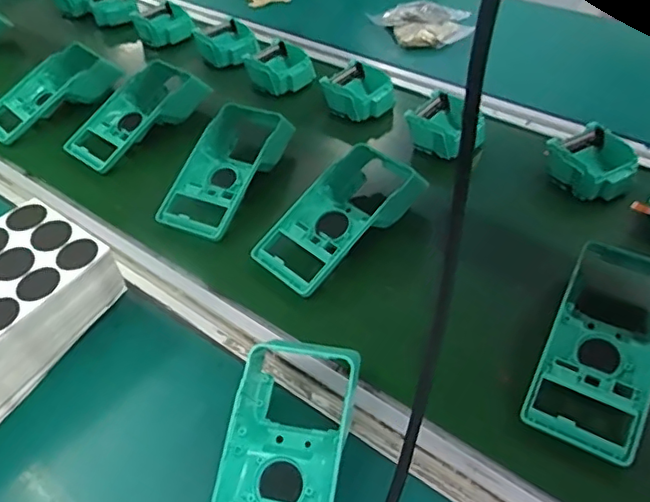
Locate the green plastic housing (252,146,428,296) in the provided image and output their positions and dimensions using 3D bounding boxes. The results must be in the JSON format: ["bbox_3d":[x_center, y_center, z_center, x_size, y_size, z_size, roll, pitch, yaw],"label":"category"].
[{"bbox_3d":[0.016,-0.034,0.572,0.085,0.058,0.177,35,58,30],"label":"green plastic housing"}]

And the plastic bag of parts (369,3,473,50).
[{"bbox_3d":[0.150,-0.345,0.864,0.150,0.030,0.118,-2,48,2],"label":"plastic bag of parts"}]

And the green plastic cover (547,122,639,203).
[{"bbox_3d":[0.291,-0.094,0.612,0.081,0.038,0.082,-30,53,-22],"label":"green plastic cover"}]

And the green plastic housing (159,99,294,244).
[{"bbox_3d":[-0.110,-0.091,0.635,0.090,0.049,0.176,19,52,20],"label":"green plastic housing"}]

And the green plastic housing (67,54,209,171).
[{"bbox_3d":[-0.243,-0.175,0.722,0.098,0.048,0.181,33,57,29],"label":"green plastic housing"}]

